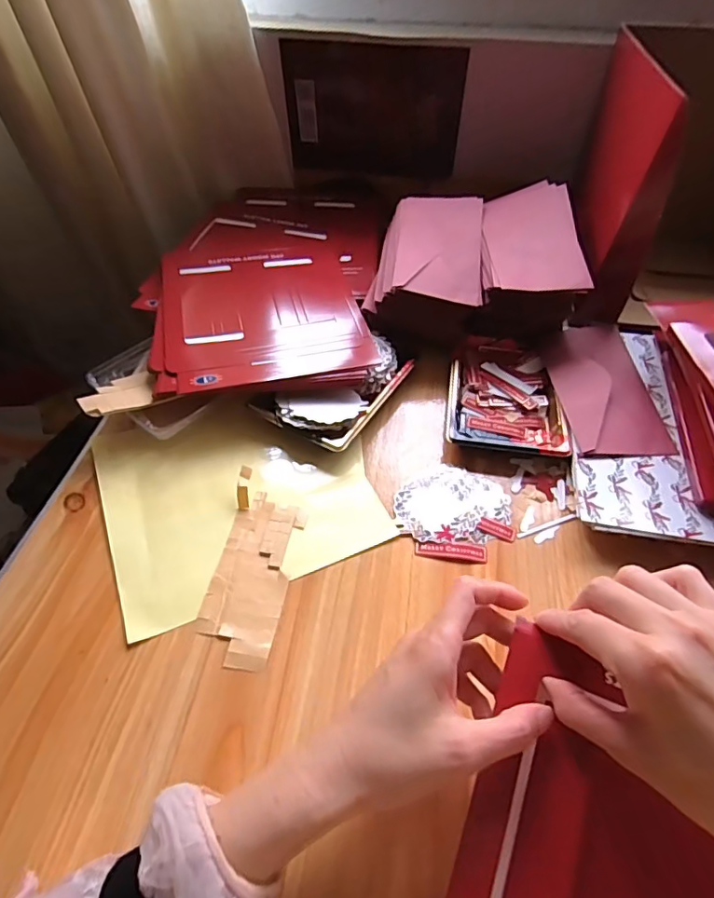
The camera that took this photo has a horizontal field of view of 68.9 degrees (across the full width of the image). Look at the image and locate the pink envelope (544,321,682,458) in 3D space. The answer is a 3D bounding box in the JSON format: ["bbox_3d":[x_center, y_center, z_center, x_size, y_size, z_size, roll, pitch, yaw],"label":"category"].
[{"bbox_3d":[0.243,-0.069,0.519,0.090,0.016,0.184,-1,50,-1],"label":"pink envelope"}]

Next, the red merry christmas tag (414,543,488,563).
[{"bbox_3d":[0.077,0.084,0.425,0.058,0.004,0.015,4,50,3],"label":"red merry christmas tag"}]

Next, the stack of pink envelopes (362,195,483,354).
[{"bbox_3d":[0.079,-0.206,0.599,0.119,0.074,0.199,5,50,4],"label":"stack of pink envelopes"}]

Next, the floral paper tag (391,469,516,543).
[{"bbox_3d":[0.084,0.047,0.457,0.097,0.004,0.075,-2,50,-2],"label":"floral paper tag"}]

